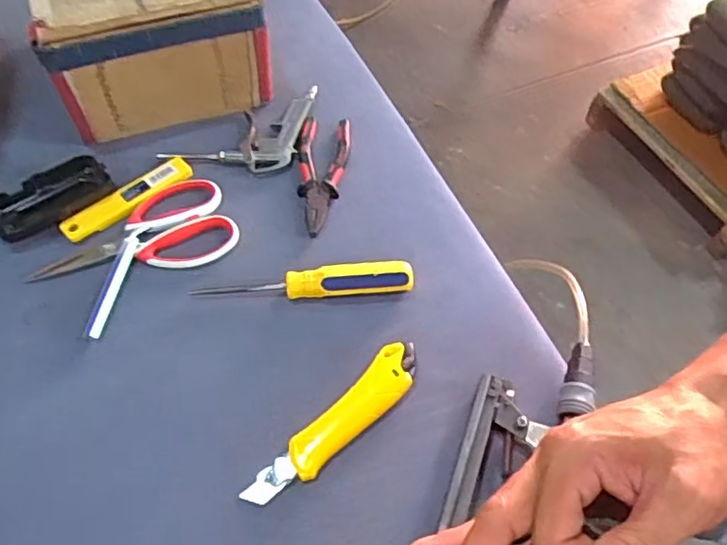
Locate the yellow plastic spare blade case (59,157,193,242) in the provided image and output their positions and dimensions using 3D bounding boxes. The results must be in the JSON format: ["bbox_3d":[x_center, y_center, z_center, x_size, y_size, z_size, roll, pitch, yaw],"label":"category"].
[{"bbox_3d":[-0.231,-0.075,0.601,0.134,0.012,0.026,-38,65,-24],"label":"yellow plastic spare blade case"}]

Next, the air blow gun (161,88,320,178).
[{"bbox_3d":[-0.129,-0.163,0.663,0.125,0.017,0.143,12,56,6],"label":"air blow gun"}]

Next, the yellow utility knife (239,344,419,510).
[{"bbox_3d":[-0.018,0.119,0.486,0.039,0.018,0.172,38,63,21],"label":"yellow utility knife"}]

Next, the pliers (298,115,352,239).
[{"bbox_3d":[-0.045,-0.102,0.631,0.053,0.015,0.156,5,56,1],"label":"pliers"}]

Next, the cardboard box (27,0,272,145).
[{"bbox_3d":[-0.231,-0.277,0.666,0.210,0.134,0.221,-17,58,-13],"label":"cardboard box"}]

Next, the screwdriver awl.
[{"bbox_3d":[-0.054,0.010,0.551,0.193,0.025,0.027,-3,56,-4],"label":"screwdriver awl"}]

